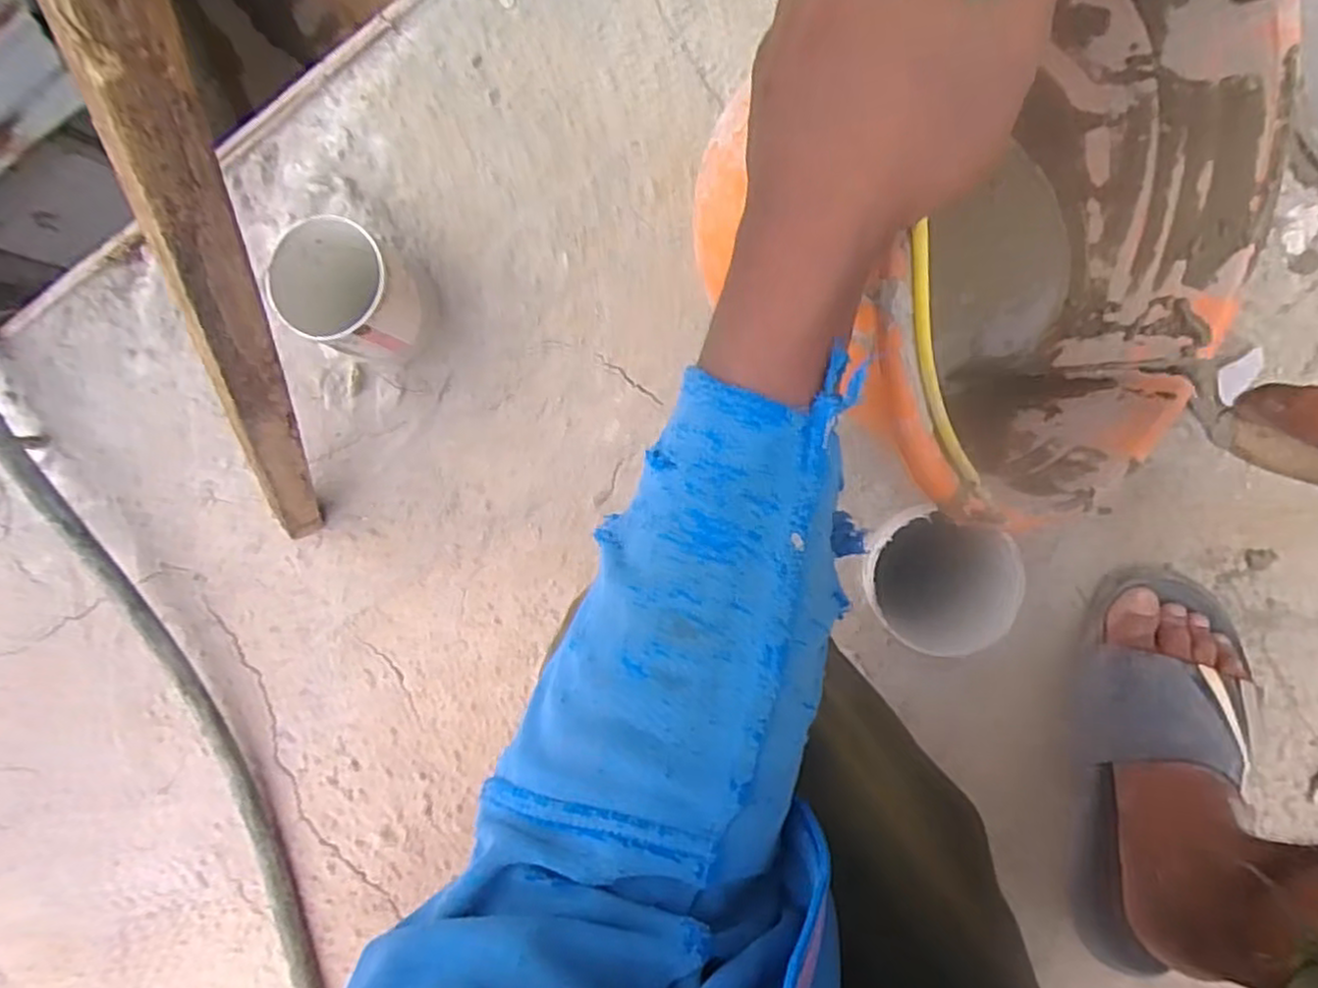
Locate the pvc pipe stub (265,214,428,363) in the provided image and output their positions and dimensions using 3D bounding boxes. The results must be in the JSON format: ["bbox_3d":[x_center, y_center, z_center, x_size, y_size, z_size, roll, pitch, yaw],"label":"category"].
[{"bbox_3d":[-0.234,-0.152,0.571,0.088,0.104,0.081,16,95,5],"label":"pvc pipe stub"}]

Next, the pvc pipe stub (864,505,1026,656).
[{"bbox_3d":[0.215,0.068,0.564,0.113,0.035,0.103,0,93,6],"label":"pvc pipe stub"}]

